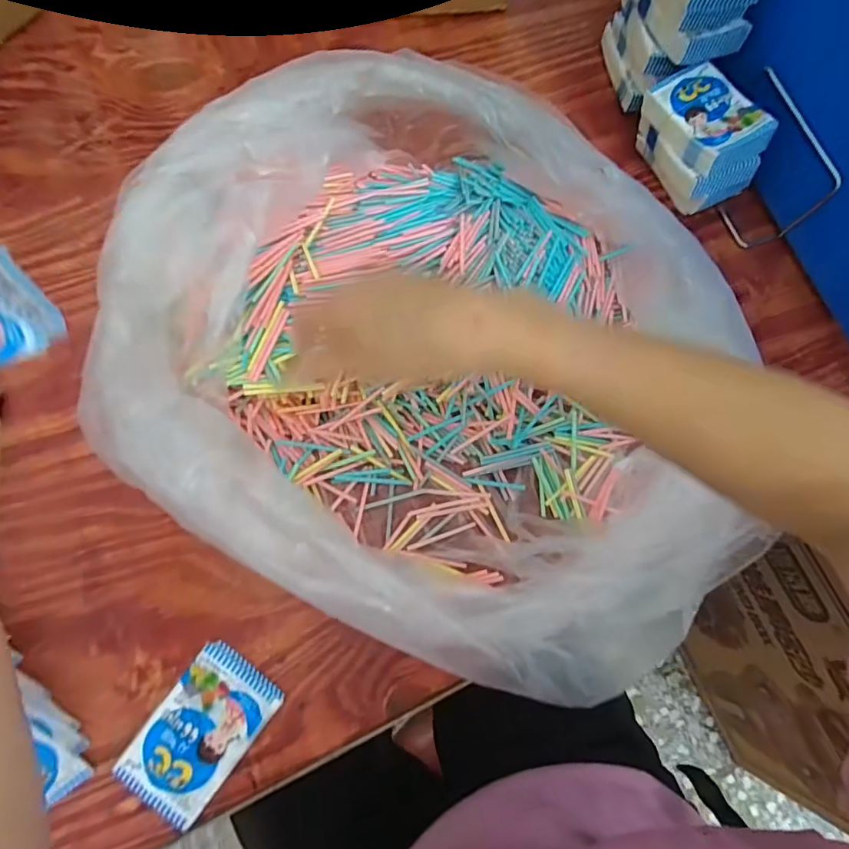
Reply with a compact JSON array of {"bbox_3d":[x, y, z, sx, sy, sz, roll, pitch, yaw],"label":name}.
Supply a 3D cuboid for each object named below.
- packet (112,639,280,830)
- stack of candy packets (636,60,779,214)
[{"bbox_3d":[-0.168,0.229,0.351,0.071,0.010,0.109,36,76,8],"label":"packet"},{"bbox_3d":[0.278,-0.291,0.478,0.076,0.070,0.123,-24,77,-8],"label":"stack of candy packets"}]

